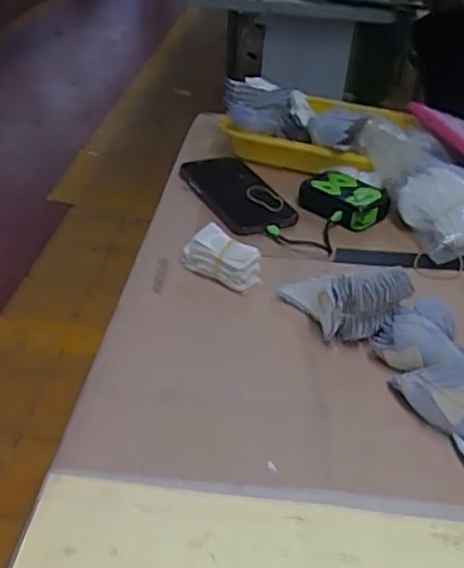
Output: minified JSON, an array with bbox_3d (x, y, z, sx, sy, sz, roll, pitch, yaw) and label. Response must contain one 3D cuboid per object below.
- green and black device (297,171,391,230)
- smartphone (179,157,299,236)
[{"bbox_3d":[0.125,-0.097,0.722,0.095,0.029,0.070,29,42,32],"label":"green and black device"},{"bbox_3d":[0.005,-0.106,0.735,0.083,0.016,0.164,-14,38,-24],"label":"smartphone"}]

